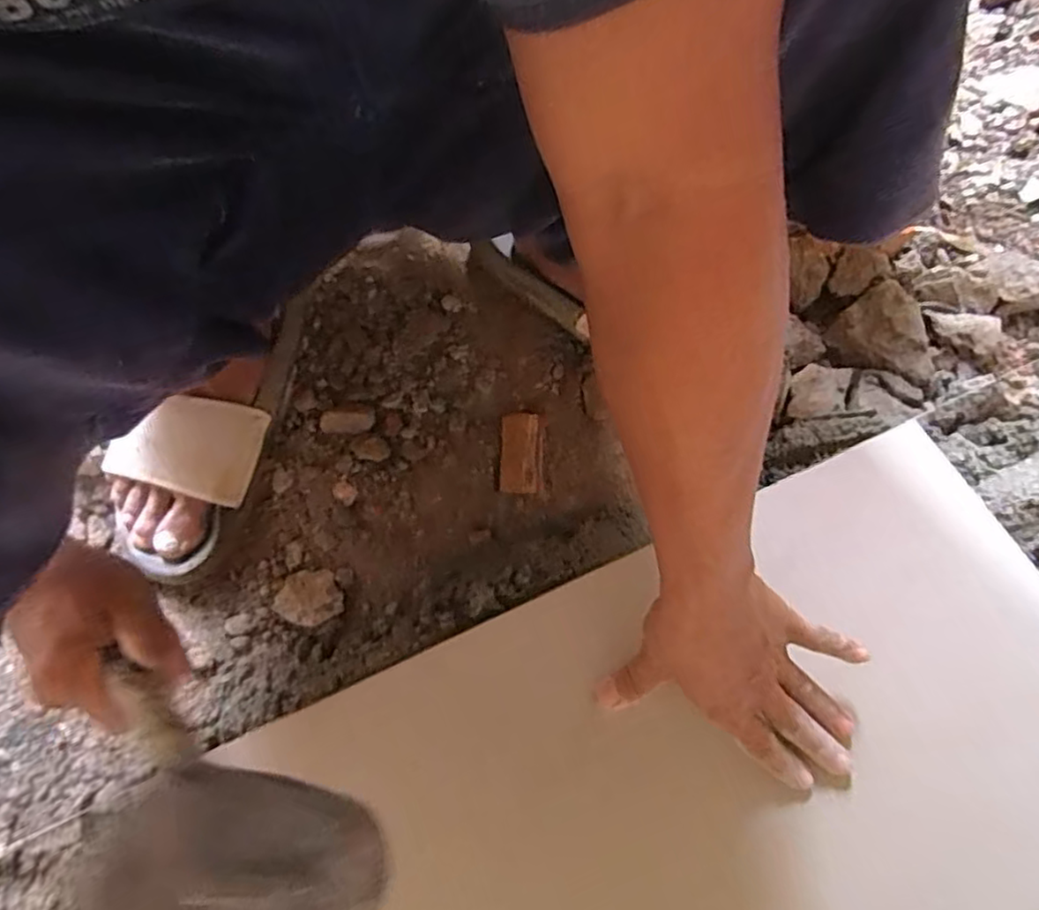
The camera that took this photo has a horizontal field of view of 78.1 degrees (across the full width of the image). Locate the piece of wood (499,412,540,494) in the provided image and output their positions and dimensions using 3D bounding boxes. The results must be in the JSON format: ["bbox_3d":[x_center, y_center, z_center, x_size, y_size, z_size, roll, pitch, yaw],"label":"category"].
[{"bbox_3d":[0.000,-0.002,0.513,0.031,0.010,0.066,1,67,0],"label":"piece of wood"}]

